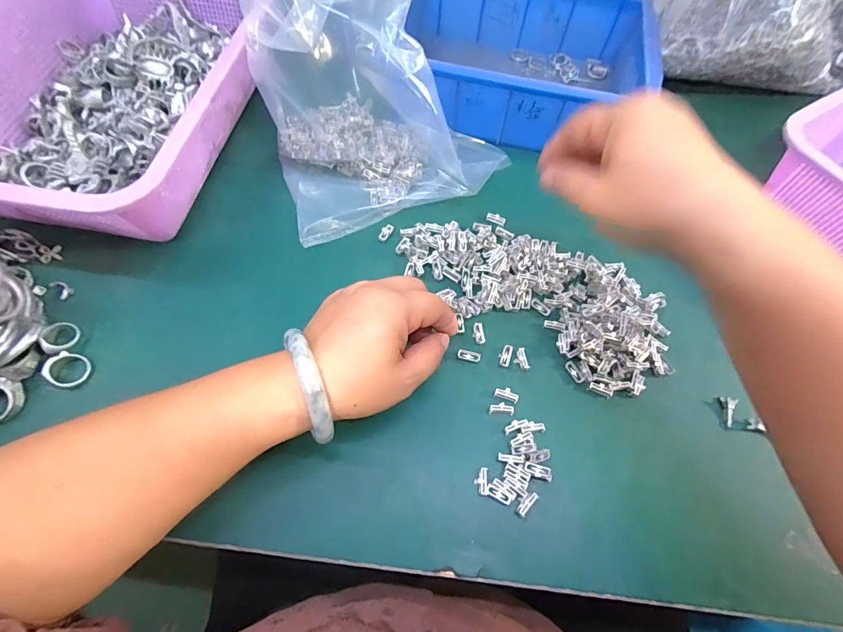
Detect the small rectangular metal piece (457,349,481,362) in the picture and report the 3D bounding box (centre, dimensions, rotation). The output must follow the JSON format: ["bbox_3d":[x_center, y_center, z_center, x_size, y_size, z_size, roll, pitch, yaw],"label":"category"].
[{"bbox_3d":[0.035,0.029,0.302,0.017,0.004,0.008,9,66,2],"label":"small rectangular metal piece"}]

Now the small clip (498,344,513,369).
[{"bbox_3d":[0.062,0.029,0.303,0.009,0.004,0.017,20,65,6],"label":"small clip"}]

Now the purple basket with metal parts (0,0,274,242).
[{"bbox_3d":[-0.259,-0.194,0.347,0.220,0.086,0.311,6,64,-1],"label":"purple basket with metal parts"}]

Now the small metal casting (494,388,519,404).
[{"bbox_3d":[0.060,0.056,0.289,0.016,0.006,0.008,19,67,7],"label":"small metal casting"}]

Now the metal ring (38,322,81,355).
[{"bbox_3d":[-0.252,0.015,0.286,0.020,0.005,0.025,26,53,-30],"label":"metal ring"}]

